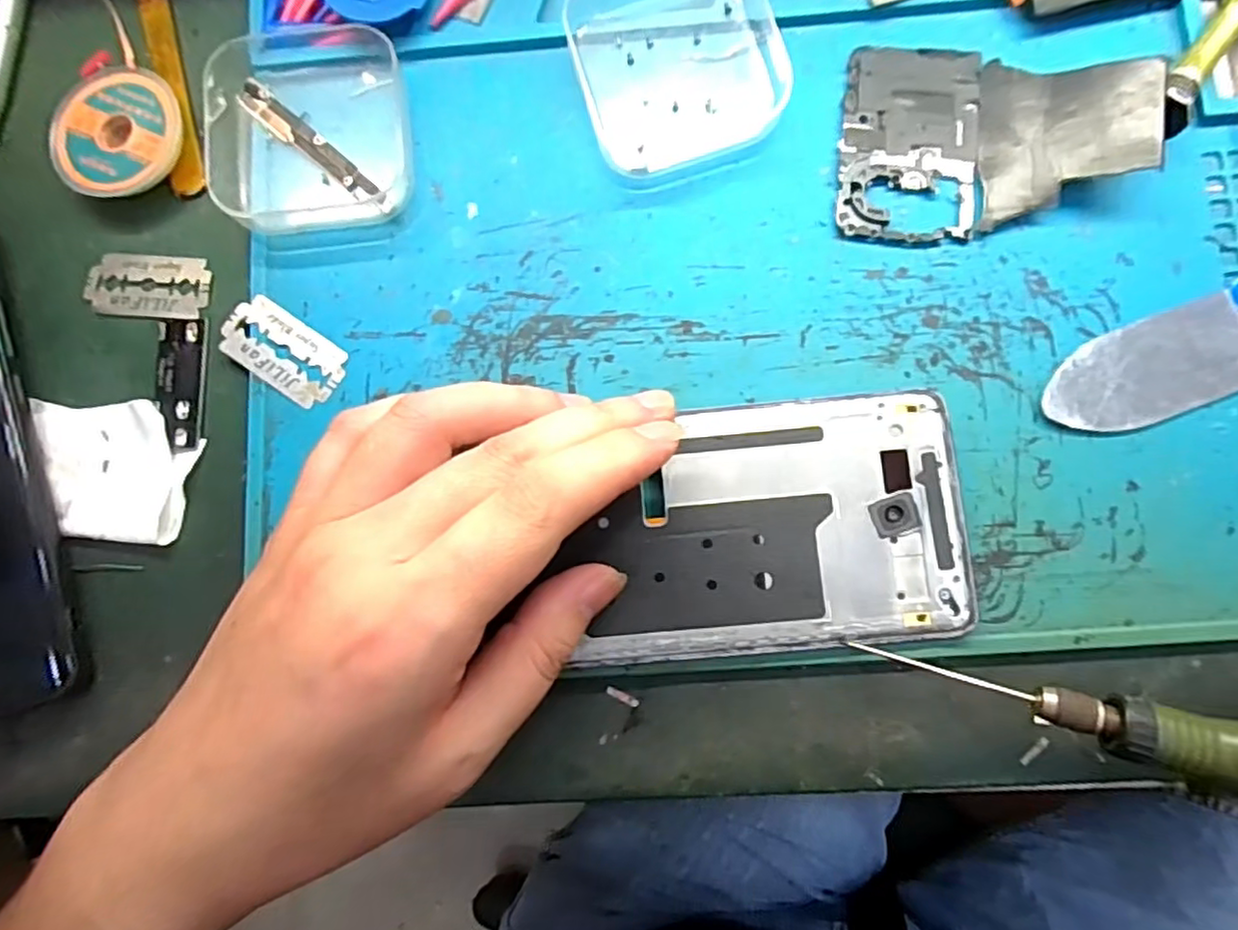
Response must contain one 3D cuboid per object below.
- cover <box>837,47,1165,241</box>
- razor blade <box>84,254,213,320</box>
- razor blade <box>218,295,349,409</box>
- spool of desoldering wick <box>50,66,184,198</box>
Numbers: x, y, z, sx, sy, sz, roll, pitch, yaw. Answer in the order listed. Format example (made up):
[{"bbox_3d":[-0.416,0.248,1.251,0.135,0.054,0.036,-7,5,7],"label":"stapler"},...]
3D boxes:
[{"bbox_3d":[0.116,-0.102,0.198,0.087,0.015,0.063,5,84,4],"label":"cover"},{"bbox_3d":[-0.156,-0.059,0.212,0.040,0.004,0.022,3,84,4],"label":"razor blade"},{"bbox_3d":[-0.108,-0.036,0.206,0.040,0.004,0.022,34,83,1],"label":"razor blade"},{"bbox_3d":[-0.166,-0.108,0.211,0.041,0.012,0.044,0,84,3],"label":"spool of desoldering wick"}]

